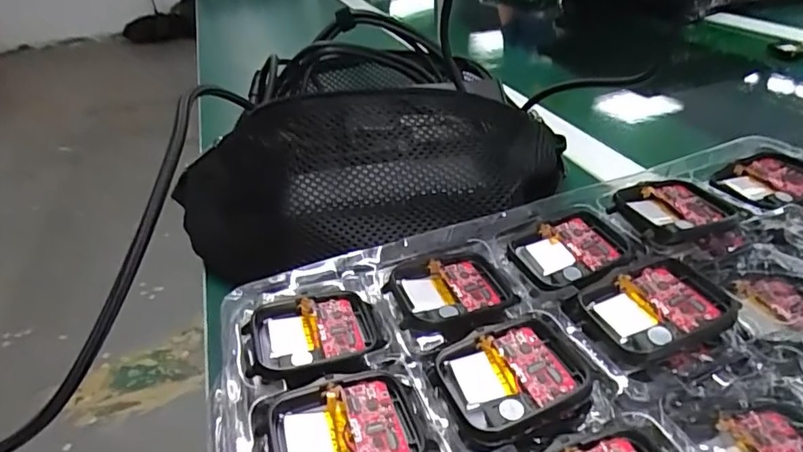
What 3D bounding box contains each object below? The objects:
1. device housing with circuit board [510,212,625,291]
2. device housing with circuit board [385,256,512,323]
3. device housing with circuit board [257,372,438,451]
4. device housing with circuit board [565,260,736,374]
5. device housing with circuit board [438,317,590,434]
[{"bbox_3d":[0.070,0.010,0.226,0.040,0.007,0.034,-15,34,-15],"label":"device housing with circuit board"},{"bbox_3d":[0.020,0.026,0.214,0.044,0.006,0.037,-11,34,-10],"label":"device housing with circuit board"},{"bbox_3d":[-0.016,0.063,0.160,0.047,0.006,0.040,-12,35,-12],"label":"device housing with circuit board"},{"bbox_3d":[0.087,0.030,0.188,0.046,0.012,0.038,-12,34,-10],"label":"device housing with circuit board"},{"bbox_3d":[0.037,0.047,0.174,0.042,0.004,0.039,-13,35,-14],"label":"device housing with circuit board"}]

